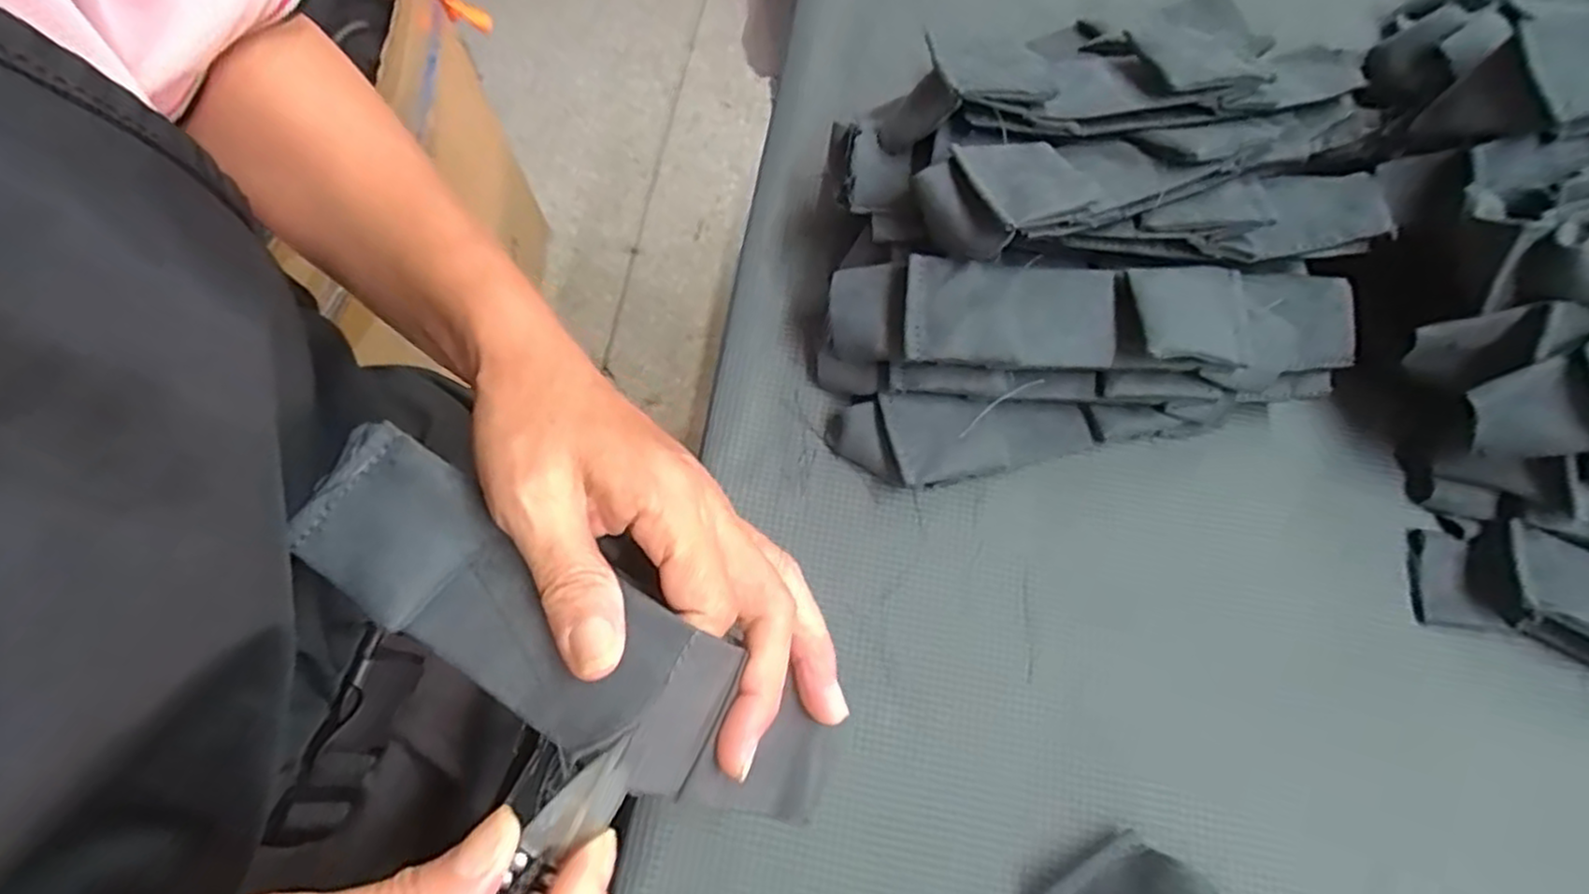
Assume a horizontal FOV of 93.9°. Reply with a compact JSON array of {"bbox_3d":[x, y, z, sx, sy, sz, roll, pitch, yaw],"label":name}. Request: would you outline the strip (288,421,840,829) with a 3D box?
[{"bbox_3d":[-0.065,0.055,0.211,0.172,0.032,0.045,33,70,0],"label":"strip"}]

